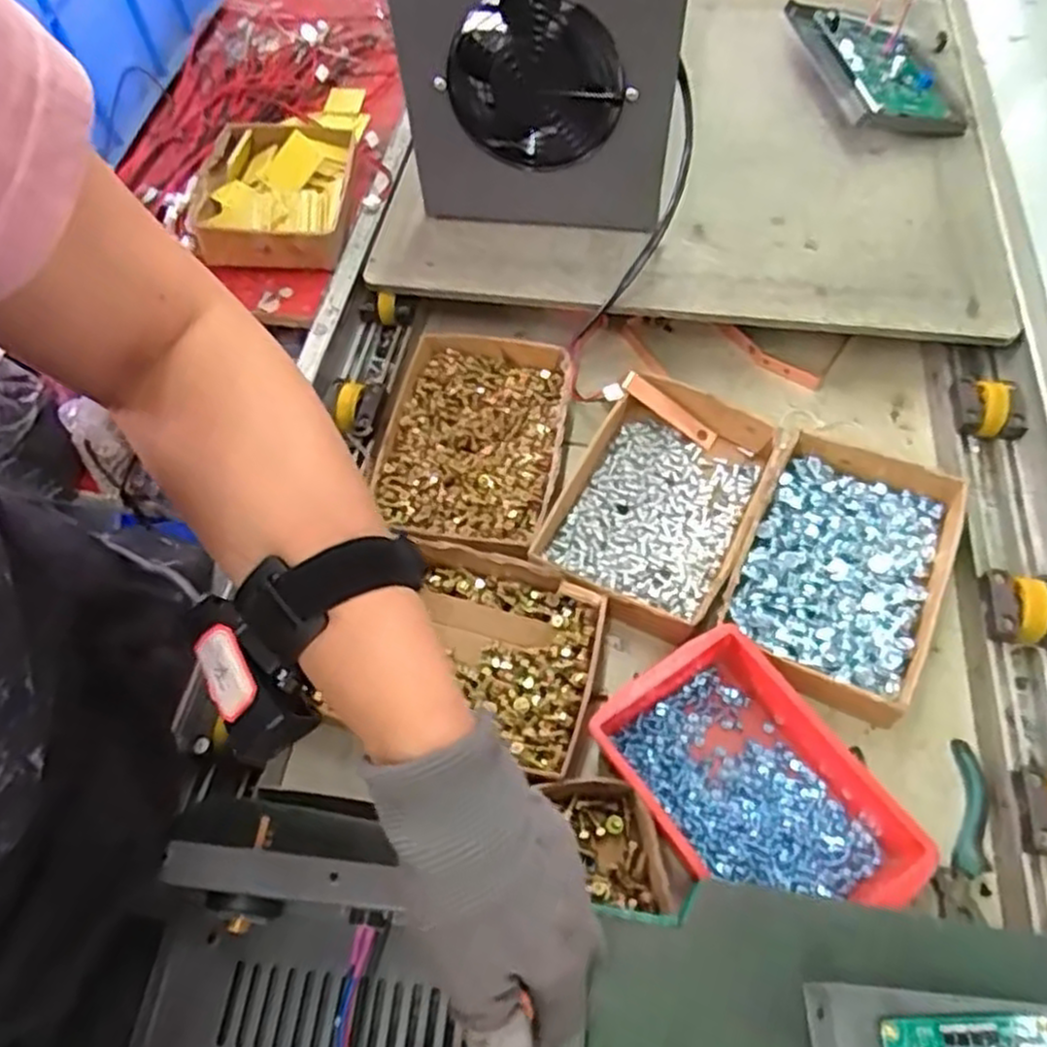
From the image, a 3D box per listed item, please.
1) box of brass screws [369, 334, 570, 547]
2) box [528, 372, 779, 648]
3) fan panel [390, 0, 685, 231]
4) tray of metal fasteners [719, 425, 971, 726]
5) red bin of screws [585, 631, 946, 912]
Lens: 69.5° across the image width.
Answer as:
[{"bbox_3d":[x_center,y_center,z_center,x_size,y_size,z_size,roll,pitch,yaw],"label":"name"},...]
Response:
[{"bbox_3d":[-0.045,-0.076,0.682,0.158,0.039,0.213,8,59,6],"label":"box of brass screws"},{"bbox_3d":[0.113,-0.020,0.650,0.154,0.041,0.222,24,62,15],"label":"box"},{"bbox_3d":[0.007,-0.399,0.606,0.229,0.353,0.047,14,61,11],"label":"fan panel"},{"bbox_3d":[0.256,0.037,0.607,0.148,0.038,0.223,26,63,16],"label":"tray of metal fasteners"},{"bbox_3d":[0.154,0.182,0.518,0.140,0.055,0.200,-30,63,-16],"label":"red bin of screws"}]

